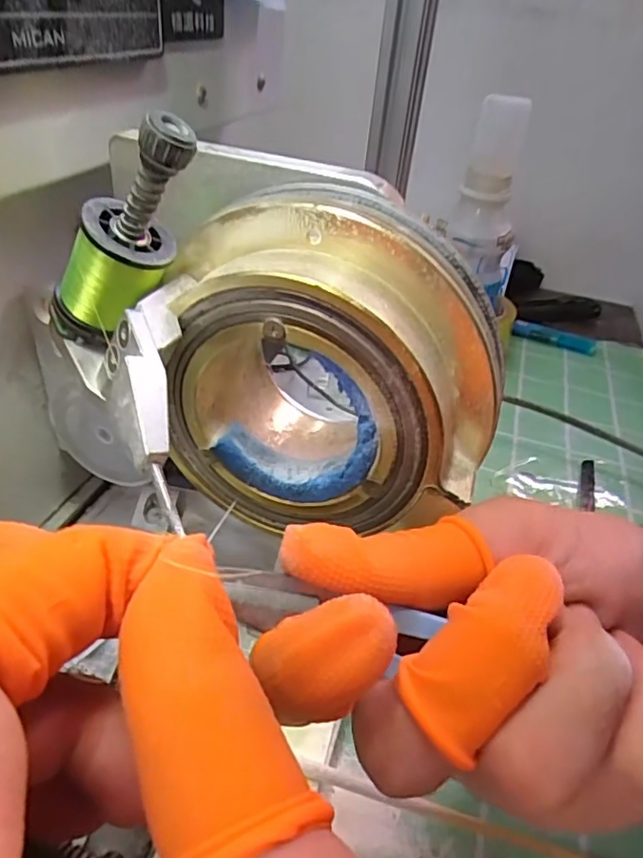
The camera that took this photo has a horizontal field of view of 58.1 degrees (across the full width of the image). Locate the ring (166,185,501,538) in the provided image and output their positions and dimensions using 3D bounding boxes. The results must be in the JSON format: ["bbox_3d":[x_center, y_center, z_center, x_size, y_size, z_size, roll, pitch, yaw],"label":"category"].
[{"bbox_3d":[0.004,-0.017,0.183,0.103,0.096,0.043,16,37,12],"label":"ring"}]

